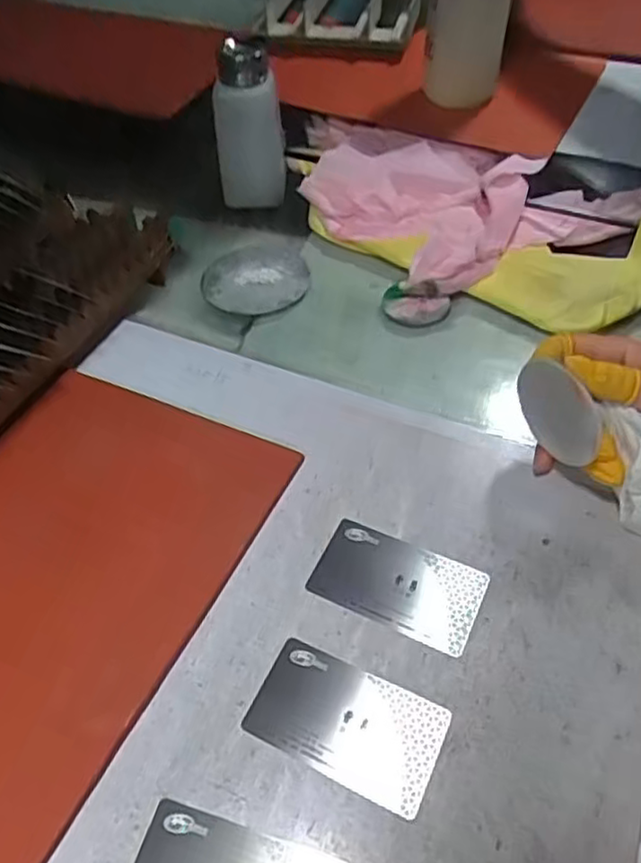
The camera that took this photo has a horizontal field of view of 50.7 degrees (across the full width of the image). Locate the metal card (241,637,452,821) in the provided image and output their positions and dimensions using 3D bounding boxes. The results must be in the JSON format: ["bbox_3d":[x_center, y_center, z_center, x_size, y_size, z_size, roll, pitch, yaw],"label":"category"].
[{"bbox_3d":[0.012,0.137,0.321,0.087,0.004,0.050,20,53,18],"label":"metal card"}]

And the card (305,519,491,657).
[{"bbox_3d":[0.042,0.081,0.364,0.087,0.004,0.051,20,53,18],"label":"card"}]

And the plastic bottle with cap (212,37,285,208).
[{"bbox_3d":[-0.060,-0.250,0.564,0.052,0.125,0.044,1,50,3],"label":"plastic bottle with cap"}]

